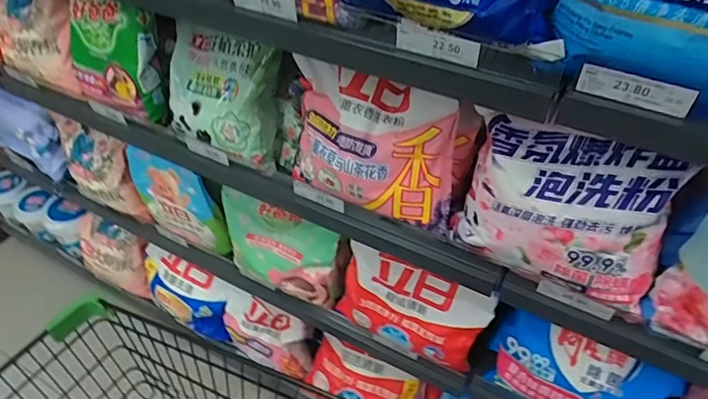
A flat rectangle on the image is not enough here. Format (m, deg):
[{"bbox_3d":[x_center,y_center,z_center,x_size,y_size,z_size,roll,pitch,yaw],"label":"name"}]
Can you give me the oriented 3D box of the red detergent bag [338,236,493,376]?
[{"bbox_3d":[0.101,0.210,0.973,0.292,0.205,0.062,20,48,18],"label":"red detergent bag"}]

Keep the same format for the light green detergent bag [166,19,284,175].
[{"bbox_3d":[-0.235,-0.206,0.945,0.238,0.248,0.105,18,10,25],"label":"light green detergent bag"}]

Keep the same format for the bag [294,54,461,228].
[{"bbox_3d":[0.022,-0.095,0.752,0.252,0.209,0.096,20,48,17],"label":"bag"}]

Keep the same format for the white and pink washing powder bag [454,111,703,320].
[{"bbox_3d":[0.276,0.018,0.670,0.262,0.205,0.091,26,50,22],"label":"white and pink washing powder bag"}]

